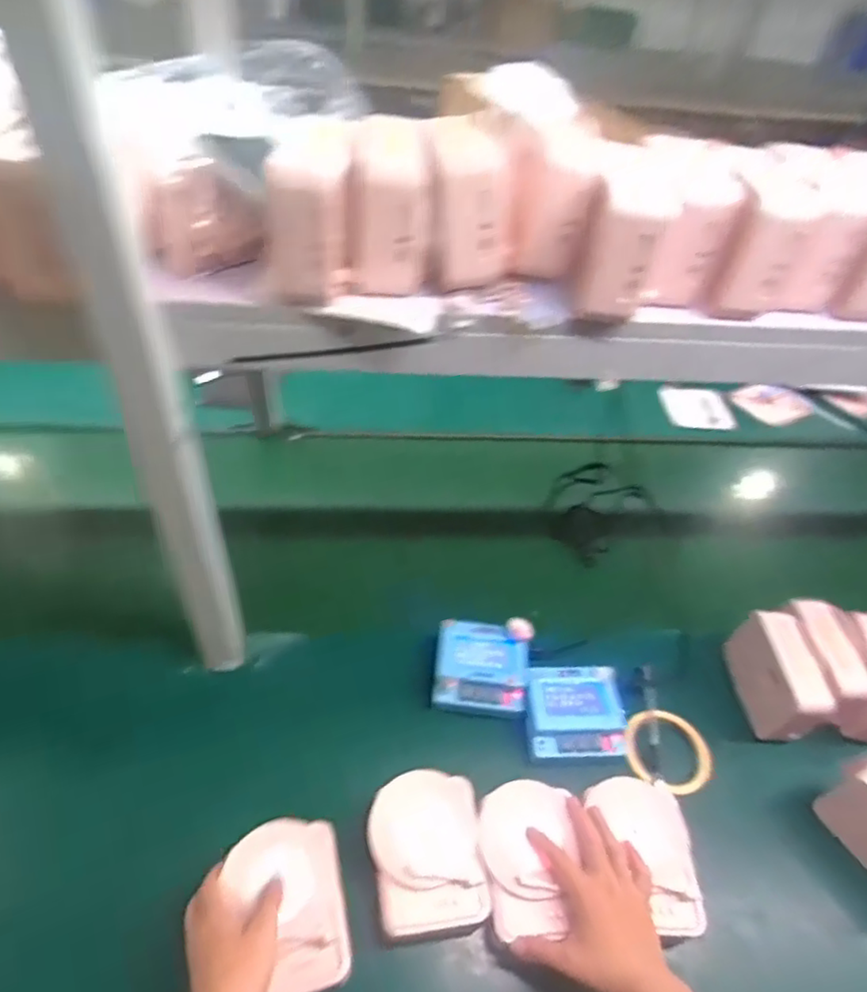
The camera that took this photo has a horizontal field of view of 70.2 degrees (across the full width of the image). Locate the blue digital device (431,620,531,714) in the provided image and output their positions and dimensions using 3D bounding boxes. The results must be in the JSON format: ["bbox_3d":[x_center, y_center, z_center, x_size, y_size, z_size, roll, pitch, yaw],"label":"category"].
[{"bbox_3d":[0.057,0.201,0.730,0.107,0.039,0.099,5,45,-1],"label":"blue digital device"}]

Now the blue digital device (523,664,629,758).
[{"bbox_3d":[0.159,0.246,0.702,0.108,0.047,0.098,0,45,-6],"label":"blue digital device"}]

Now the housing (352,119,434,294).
[{"bbox_3d":[-0.033,-0.217,0.469,0.057,0.096,0.084,-2,45,-8],"label":"housing"}]

